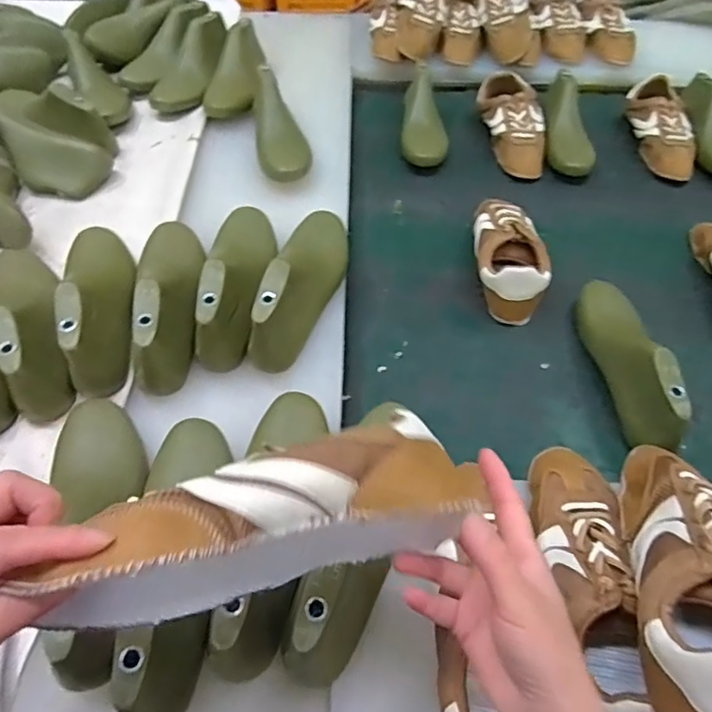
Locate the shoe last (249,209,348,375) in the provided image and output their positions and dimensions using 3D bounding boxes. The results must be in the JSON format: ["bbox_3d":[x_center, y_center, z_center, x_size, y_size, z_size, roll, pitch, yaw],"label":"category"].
[{"bbox_3d":[-0.058,-0.095,0.645,0.075,0.092,0.240,6,54,4],"label":"shoe last"}]

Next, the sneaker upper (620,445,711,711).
[{"bbox_3d":[0.243,0.150,0.396,0.083,0.075,0.232,11,38,8],"label":"sneaker upper"}]

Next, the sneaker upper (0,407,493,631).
[{"bbox_3d":[-0.044,0.095,0.296,0.218,0.090,0.054,-17,55,-12],"label":"sneaker upper"}]

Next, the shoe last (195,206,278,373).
[{"bbox_3d":[-0.140,-0.106,0.632,0.076,0.069,0.243,-1,53,-1],"label":"shoe last"}]

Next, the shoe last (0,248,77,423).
[{"bbox_3d":[-0.365,-0.051,0.604,0.075,0.080,0.249,-24,57,-17],"label":"shoe last"}]

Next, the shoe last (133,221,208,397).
[{"bbox_3d":[-0.212,-0.080,0.618,0.074,0.083,0.244,-8,54,-6],"label":"shoe last"}]

